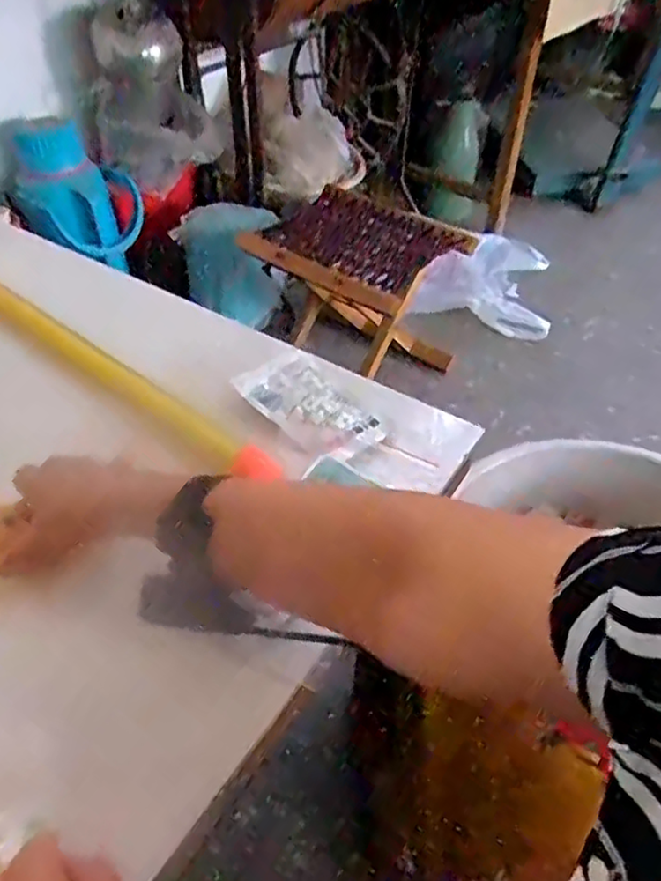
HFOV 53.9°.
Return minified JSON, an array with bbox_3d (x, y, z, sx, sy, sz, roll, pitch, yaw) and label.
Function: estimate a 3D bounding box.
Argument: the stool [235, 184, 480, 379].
[{"bbox_3d":[0.030,-0.290,1.261,0.382,0.292,0.278,32,53,26],"label":"stool"}]

